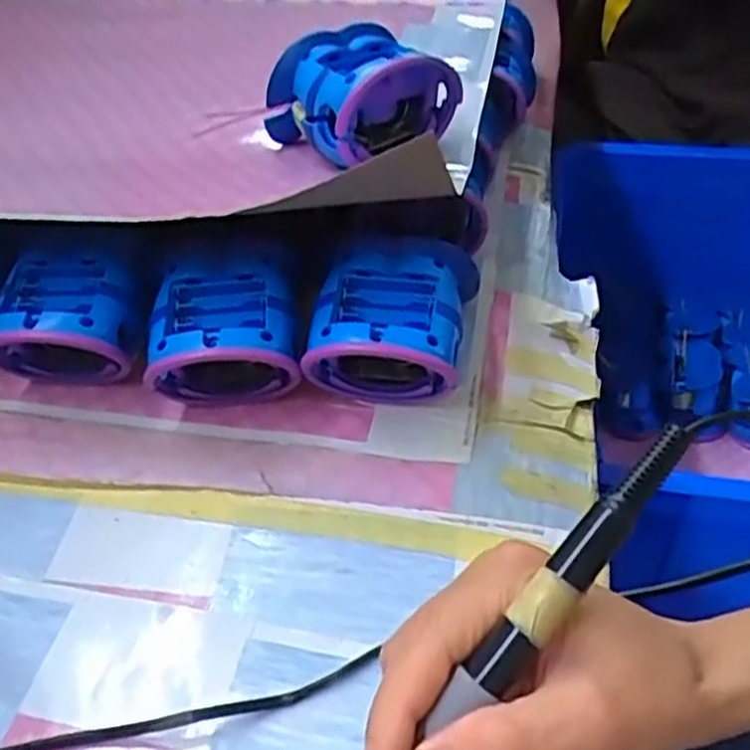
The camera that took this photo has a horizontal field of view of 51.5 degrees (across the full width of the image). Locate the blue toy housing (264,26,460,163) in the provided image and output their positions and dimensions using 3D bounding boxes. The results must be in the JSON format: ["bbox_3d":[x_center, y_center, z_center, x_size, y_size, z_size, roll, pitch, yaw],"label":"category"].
[{"bbox_3d":[-0.008,-0.164,0.462,0.075,0.063,0.094,-27,49,-24],"label":"blue toy housing"}]

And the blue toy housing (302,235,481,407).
[{"bbox_3d":[0.010,-0.023,0.427,0.082,0.077,0.089,6,45,8],"label":"blue toy housing"}]

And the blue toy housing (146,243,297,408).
[{"bbox_3d":[-0.080,-0.020,0.429,0.078,0.075,0.071,-1,44,2],"label":"blue toy housing"}]

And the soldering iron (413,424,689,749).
[{"bbox_3d":[0.023,0.096,0.220,0.015,0.019,0.204,38,88,34],"label":"soldering iron"}]

